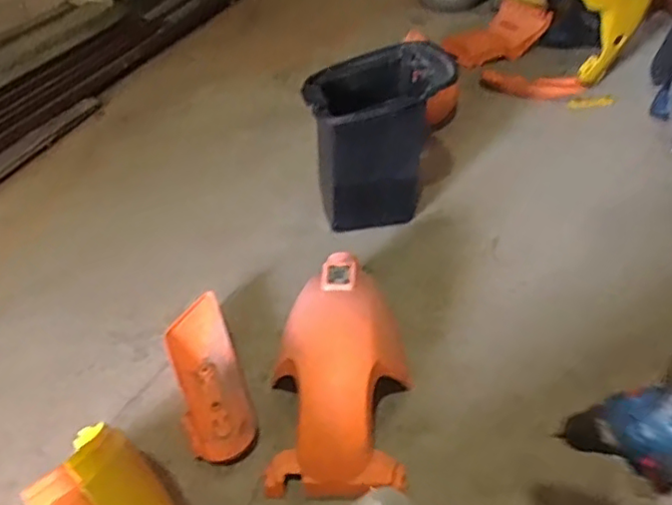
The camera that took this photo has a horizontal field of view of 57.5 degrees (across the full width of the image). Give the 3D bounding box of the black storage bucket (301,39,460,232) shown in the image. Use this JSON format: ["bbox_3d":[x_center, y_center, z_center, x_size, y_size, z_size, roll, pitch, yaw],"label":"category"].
[{"bbox_3d":[0.079,-0.264,1.349,0.281,0.333,0.256,-9,40,-7],"label":"black storage bucket"}]

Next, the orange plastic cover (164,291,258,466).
[{"bbox_3d":[-0.223,0.213,1.065,0.115,0.056,0.323,-14,41,-15],"label":"orange plastic cover"}]

